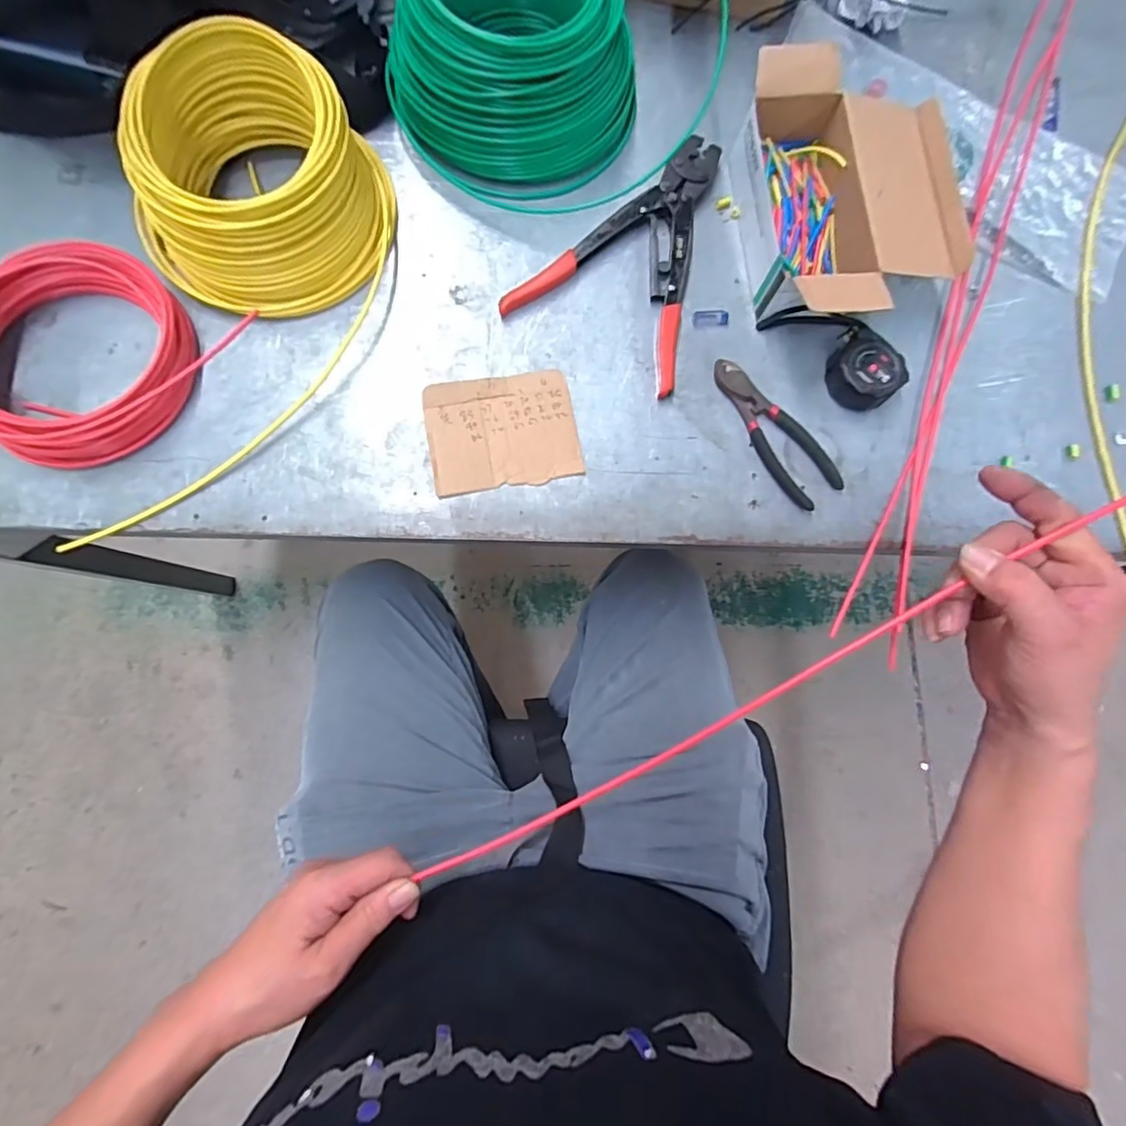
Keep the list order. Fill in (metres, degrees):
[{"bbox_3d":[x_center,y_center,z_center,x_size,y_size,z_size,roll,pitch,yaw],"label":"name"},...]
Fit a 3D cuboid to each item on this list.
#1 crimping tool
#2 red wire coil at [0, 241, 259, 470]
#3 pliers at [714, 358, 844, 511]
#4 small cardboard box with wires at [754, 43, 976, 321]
[{"bbox_3d":[0.084,-0.307,0.548,0.175,0.022,0.256,31,81,3],"label":"crimping tool"},{"bbox_3d":[-0.415,-0.189,0.488,0.182,0.059,0.209,44,82,5],"label":"red wire coil"},{"bbox_3d":[0.196,-0.124,0.526,0.053,0.009,0.156,-34,84,-7],"label":"pliers"},{"bbox_3d":[0.272,-0.330,0.534,0.176,0.072,0.236,-3,81,-3],"label":"small cardboard box with wires"}]

